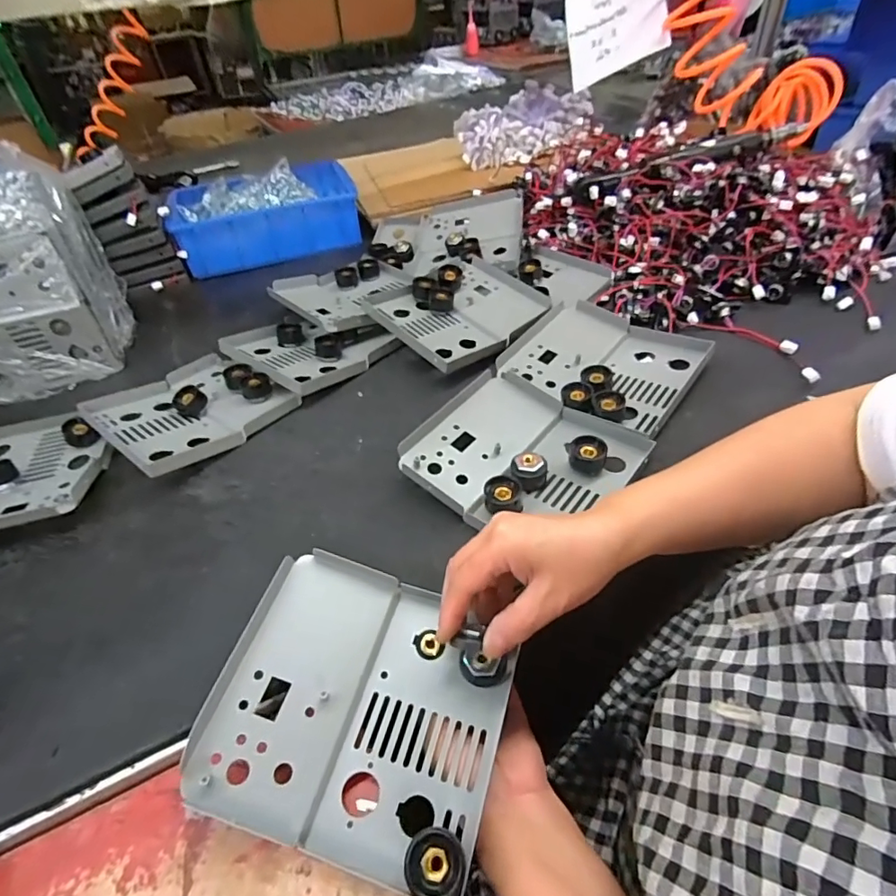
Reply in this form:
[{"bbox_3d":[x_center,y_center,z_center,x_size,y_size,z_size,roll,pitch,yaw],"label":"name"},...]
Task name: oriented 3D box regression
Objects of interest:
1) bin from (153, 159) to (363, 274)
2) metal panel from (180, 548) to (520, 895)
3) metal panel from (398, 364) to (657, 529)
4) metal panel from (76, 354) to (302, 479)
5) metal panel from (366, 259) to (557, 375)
[{"bbox_3d":[-0.308,-0.399,0.873,0.296,0.085,0.224,-13,44,-7],"label":"bin"},{"bbox_3d":[-0.054,0.155,0.318,0.168,0.035,0.154,11,49,15],"label":"metal panel"},{"bbox_3d":[0.061,0.005,0.441,0.167,0.030,0.156,27,53,30],"label":"metal panel"},{"bbox_3d":[-0.270,-0.039,0.541,0.171,0.040,0.157,27,53,30],"label":"metal panel"},{"bbox_3d":[0.016,-0.163,0.600,0.173,0.028,0.155,-30,49,-22],"label":"metal panel"}]

